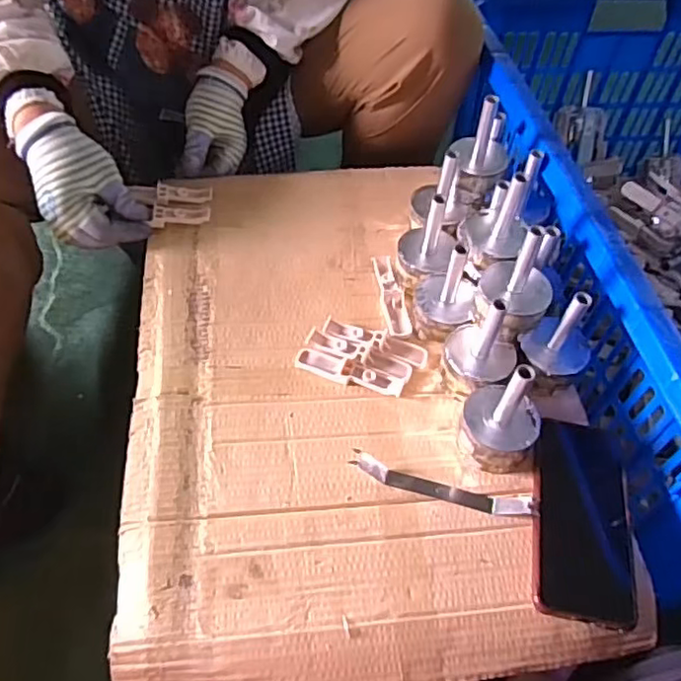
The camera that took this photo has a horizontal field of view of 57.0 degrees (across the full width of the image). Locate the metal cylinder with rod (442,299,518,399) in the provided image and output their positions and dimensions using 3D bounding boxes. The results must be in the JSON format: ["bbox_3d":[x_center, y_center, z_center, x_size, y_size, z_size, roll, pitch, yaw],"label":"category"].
[{"bbox_3d":[0.122,0.008,0.540,0.061,0.100,0.061,23,55,11],"label":"metal cylinder with rod"}]

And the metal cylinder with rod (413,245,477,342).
[{"bbox_3d":[0.098,-0.045,0.574,0.056,0.094,0.062,15,53,6],"label":"metal cylinder with rod"}]

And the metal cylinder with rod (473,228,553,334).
[{"bbox_3d":[0.153,-0.055,0.528,0.062,0.087,0.063,23,55,11],"label":"metal cylinder with rod"}]

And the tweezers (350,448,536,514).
[{"bbox_3d":[0.082,0.118,0.503,0.146,0.019,0.017,14,53,5],"label":"tweezers"}]

